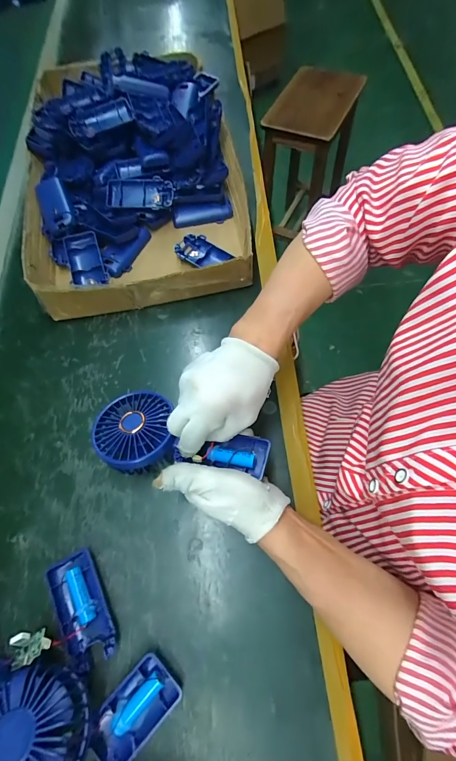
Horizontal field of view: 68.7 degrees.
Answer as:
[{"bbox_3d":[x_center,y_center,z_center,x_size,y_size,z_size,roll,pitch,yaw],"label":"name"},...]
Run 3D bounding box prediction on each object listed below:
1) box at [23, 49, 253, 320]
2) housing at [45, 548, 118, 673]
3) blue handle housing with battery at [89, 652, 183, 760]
[{"bbox_3d":[-0.149,-0.344,0.530,0.313,0.087,0.501,-9,67,-2],"label":"box"},{"bbox_3d":[-0.142,0.221,0.326,0.044,0.014,0.096,-29,69,-10],"label":"housing"},{"bbox_3d":[-0.086,0.294,0.293,0.046,0.014,0.090,42,75,17],"label":"blue handle housing with battery"}]

